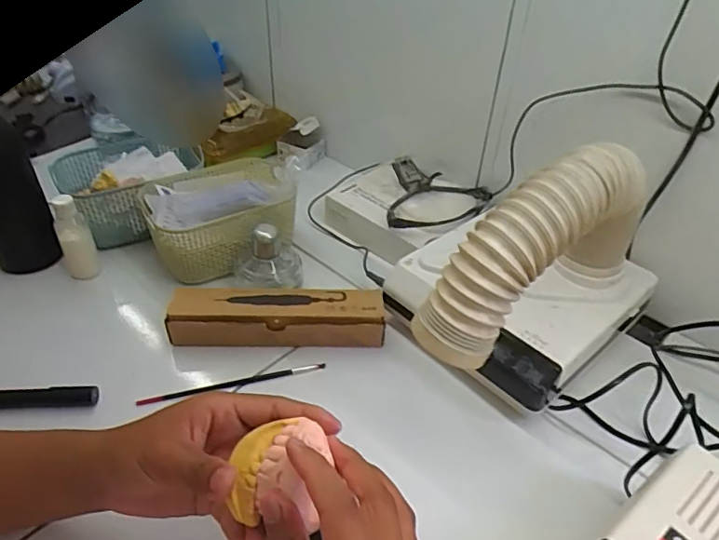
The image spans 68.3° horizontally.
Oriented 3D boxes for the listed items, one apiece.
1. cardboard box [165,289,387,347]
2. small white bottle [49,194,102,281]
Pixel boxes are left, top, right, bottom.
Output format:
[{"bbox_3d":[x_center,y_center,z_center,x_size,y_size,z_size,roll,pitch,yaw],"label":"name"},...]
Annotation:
[{"bbox_3d":[-0.083,0.047,0.545,0.212,0.047,0.053,1,40,-1],"label":"cardboard box"},{"bbox_3d":[-0.321,-0.032,0.599,0.034,0.102,0.027,-22,45,-26],"label":"small white bottle"}]

